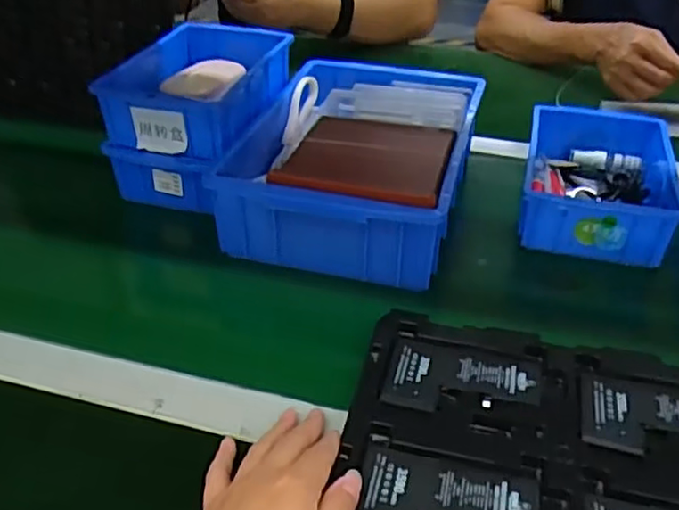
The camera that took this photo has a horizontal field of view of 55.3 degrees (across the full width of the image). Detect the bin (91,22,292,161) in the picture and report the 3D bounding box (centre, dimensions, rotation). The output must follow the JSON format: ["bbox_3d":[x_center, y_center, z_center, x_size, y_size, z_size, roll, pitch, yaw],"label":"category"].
[{"bbox_3d":[-0.139,-0.182,0.682,0.145,0.061,0.225,9,41,10],"label":"bin"}]

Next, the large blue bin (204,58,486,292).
[{"bbox_3d":[0.021,-0.110,0.645,0.206,0.073,0.308,11,42,12],"label":"large blue bin"}]

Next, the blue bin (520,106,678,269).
[{"bbox_3d":[0.249,-0.075,0.633,0.128,0.058,0.198,10,37,13],"label":"blue bin"}]

